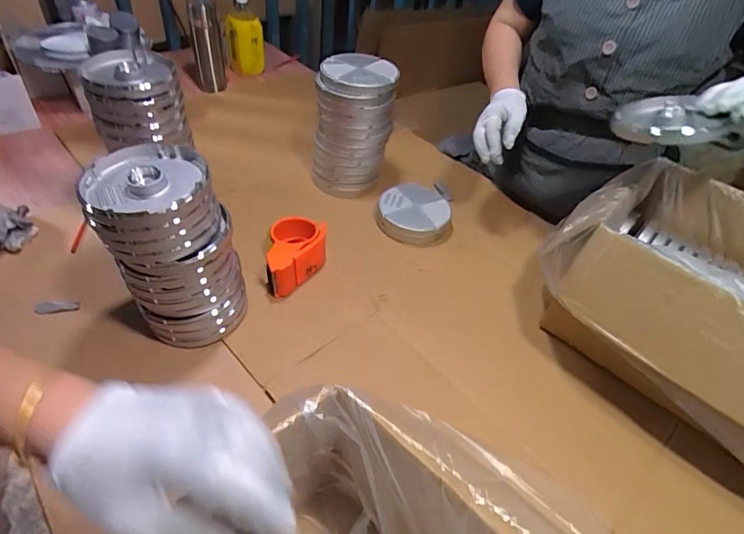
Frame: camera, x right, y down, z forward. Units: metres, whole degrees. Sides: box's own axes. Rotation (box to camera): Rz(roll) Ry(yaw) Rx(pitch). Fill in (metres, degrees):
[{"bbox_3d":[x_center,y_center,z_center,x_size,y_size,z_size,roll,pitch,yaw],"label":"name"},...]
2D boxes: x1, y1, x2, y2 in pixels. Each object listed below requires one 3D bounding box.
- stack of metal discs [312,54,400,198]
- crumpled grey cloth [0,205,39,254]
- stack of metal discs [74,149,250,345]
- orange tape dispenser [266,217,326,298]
[{"bbox_3d":[-0.039,-0.260,0.865,0.143,0.242,0.133,4,45,-4],"label":"stack of metal discs"},{"bbox_3d":[-0.569,-0.060,0.714,0.060,0.047,0.076,28,48,19],"label":"crumpled grey cloth"},{"bbox_3d":[-0.259,-0.024,0.590,0.151,0.222,0.138,-15,49,-21],"label":"stack of metal discs"},{"bbox_3d":[-0.120,-0.019,0.725,0.090,0.067,0.133,2,45,-6],"label":"orange tape dispenser"}]

